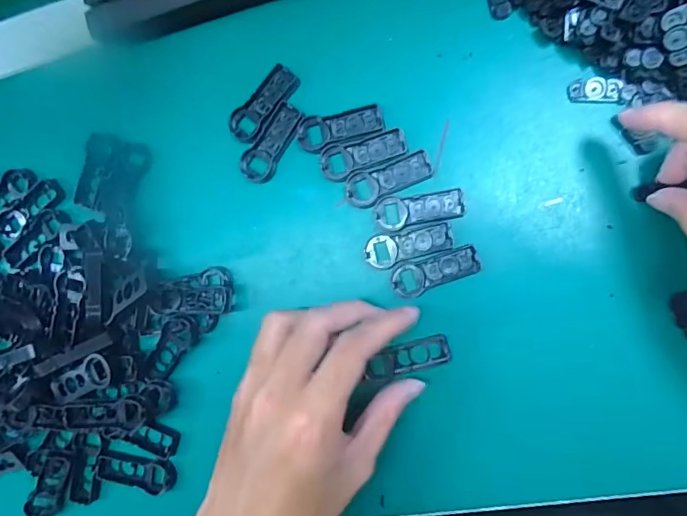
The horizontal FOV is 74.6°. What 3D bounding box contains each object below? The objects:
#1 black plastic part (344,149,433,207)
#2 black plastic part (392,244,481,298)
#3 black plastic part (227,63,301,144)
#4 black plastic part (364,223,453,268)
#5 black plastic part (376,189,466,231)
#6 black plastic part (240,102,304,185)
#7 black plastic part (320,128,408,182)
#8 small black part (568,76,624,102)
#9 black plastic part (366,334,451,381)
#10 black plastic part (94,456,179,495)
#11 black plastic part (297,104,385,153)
[{"bbox_3d":[0.028,-0.049,0.280,0.054,0.004,0.020,-20,86,10],"label":"black plastic part"},{"bbox_3d":[0.056,0.008,0.277,0.053,0.004,0.021,-19,86,10],"label":"black plastic part"},{"bbox_3d":[-0.052,-0.100,0.292,0.054,0.004,0.020,-45,82,8],"label":"black plastic part"},{"bbox_3d":[0.040,-0.008,0.279,0.053,0.004,0.020,-15,87,10],"label":"black plastic part"},{"bbox_3d":[0.047,-0.030,0.277,0.053,0.004,0.019,-9,88,11],"label":"black plastic part"},{"bbox_3d":[-0.047,-0.075,0.293,0.021,0.004,0.053,30,95,9],"label":"black plastic part"},{"bbox_3d":[0.012,-0.065,0.283,0.054,0.004,0.022,-15,87,10],"label":"black plastic part"},{"bbox_3d":[0.145,-0.097,0.260,0.028,0.004,0.013,5,91,11],"label":"small black part"},{"bbox_3d":[0.040,0.063,0.280,0.052,0.008,0.020,-21,89,4],"label":"black plastic part"},{"bbox_3d":[-0.143,0.149,0.311,0.054,0.011,0.022,0,90,11],"label":"black plastic part"},{"bbox_3d":[-0.002,-0.082,0.285,0.054,0.004,0.021,-10,88,11],"label":"black plastic part"}]

